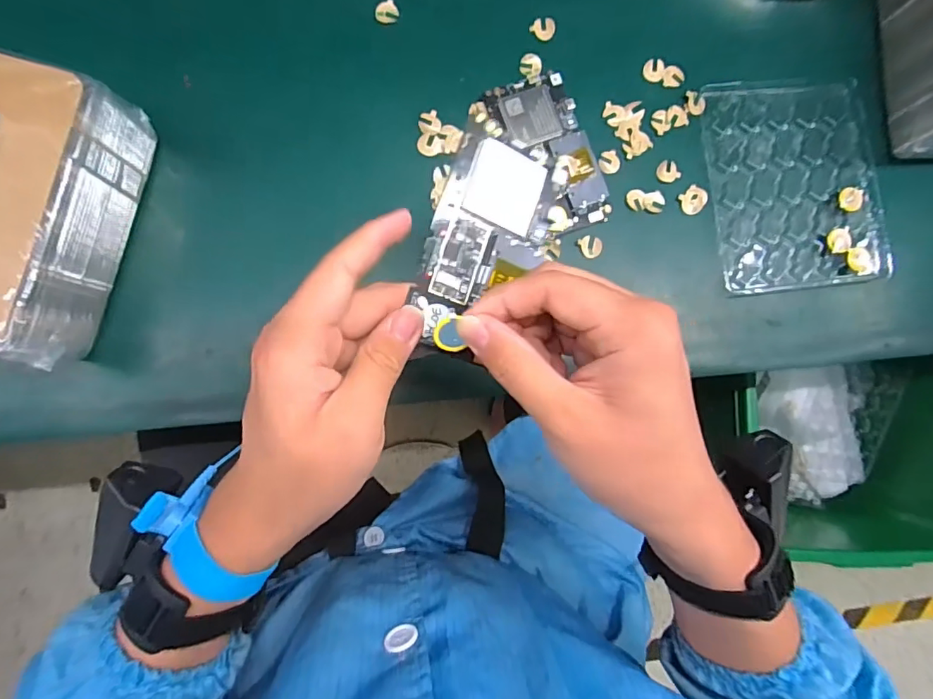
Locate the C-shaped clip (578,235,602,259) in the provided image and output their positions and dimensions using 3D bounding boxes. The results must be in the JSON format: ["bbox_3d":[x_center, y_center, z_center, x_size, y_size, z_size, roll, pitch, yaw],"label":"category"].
[{"bbox_3d":[0.099,-0.082,0.405,0.017,0.004,0.019,-42,92,-8],"label":"C-shaped clip"}]

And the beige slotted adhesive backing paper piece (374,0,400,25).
[{"bbox_3d":[-0.063,-0.264,0.400,0.018,0.004,0.017,-27,89,-8],"label":"beige slotted adhesive backing paper piece"}]

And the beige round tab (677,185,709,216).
[{"bbox_3d":[0.185,-0.121,0.413,0.022,0.004,0.021,1,83,-6],"label":"beige round tab"}]

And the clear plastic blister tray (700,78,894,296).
[{"bbox_3d":[0.273,-0.138,0.423,0.144,0.018,0.174,-6,84,-7],"label":"clear plastic blister tray"}]

